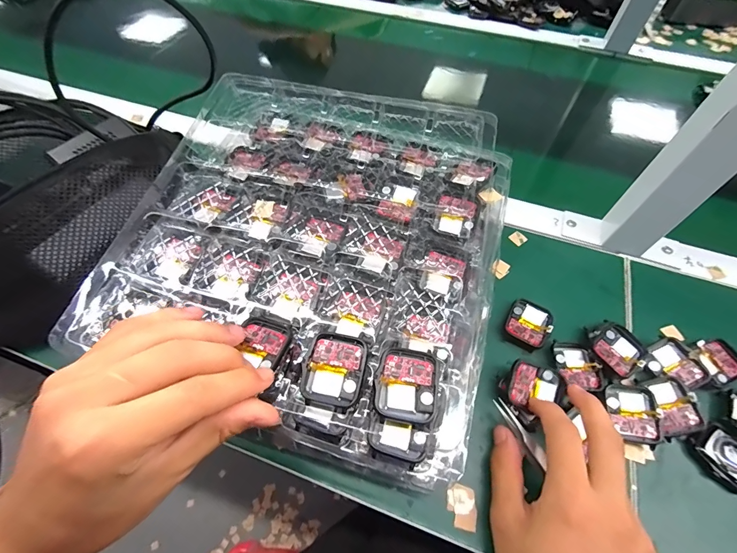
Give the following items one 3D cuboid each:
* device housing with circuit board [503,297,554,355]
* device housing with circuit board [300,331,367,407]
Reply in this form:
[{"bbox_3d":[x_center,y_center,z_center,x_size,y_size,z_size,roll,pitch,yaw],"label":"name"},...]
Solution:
[{"bbox_3d":[0.147,0.044,0.325,0.038,0.011,0.043,30,62,17],"label":"device housing with circuit board"},{"bbox_3d":[-0.021,0.058,0.223,0.037,0.011,0.042,12,58,6],"label":"device housing with circuit board"}]

